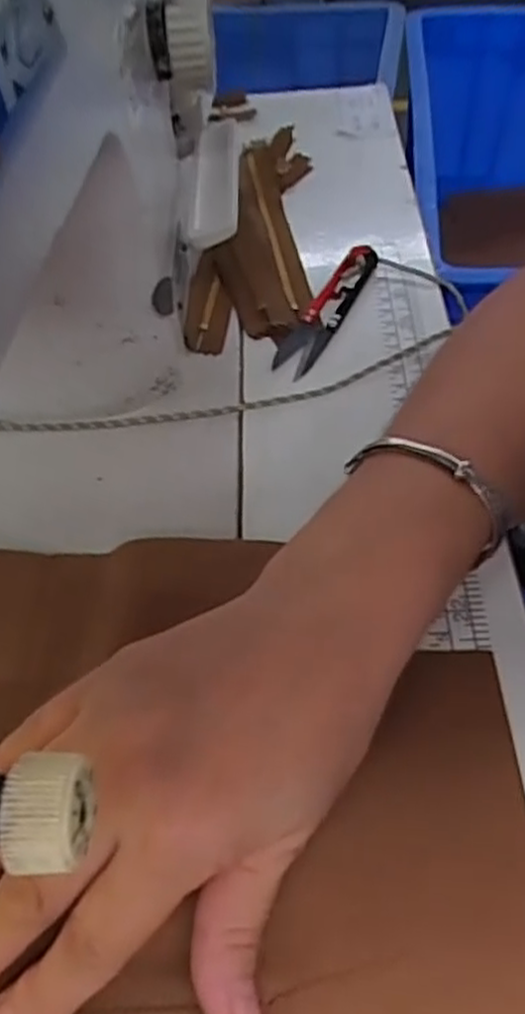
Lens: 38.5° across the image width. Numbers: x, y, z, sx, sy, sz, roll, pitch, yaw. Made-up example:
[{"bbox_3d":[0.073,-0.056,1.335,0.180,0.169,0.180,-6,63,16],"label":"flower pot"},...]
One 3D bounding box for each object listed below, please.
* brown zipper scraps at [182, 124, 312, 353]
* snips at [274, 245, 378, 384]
[{"bbox_3d":[-0.007,-0.175,0.469,0.069,0.011,0.211,0,52,3],"label":"brown zipper scraps"},{"bbox_3d":[0.035,-0.111,0.414,0.024,0.013,0.103,19,55,17],"label":"snips"}]

